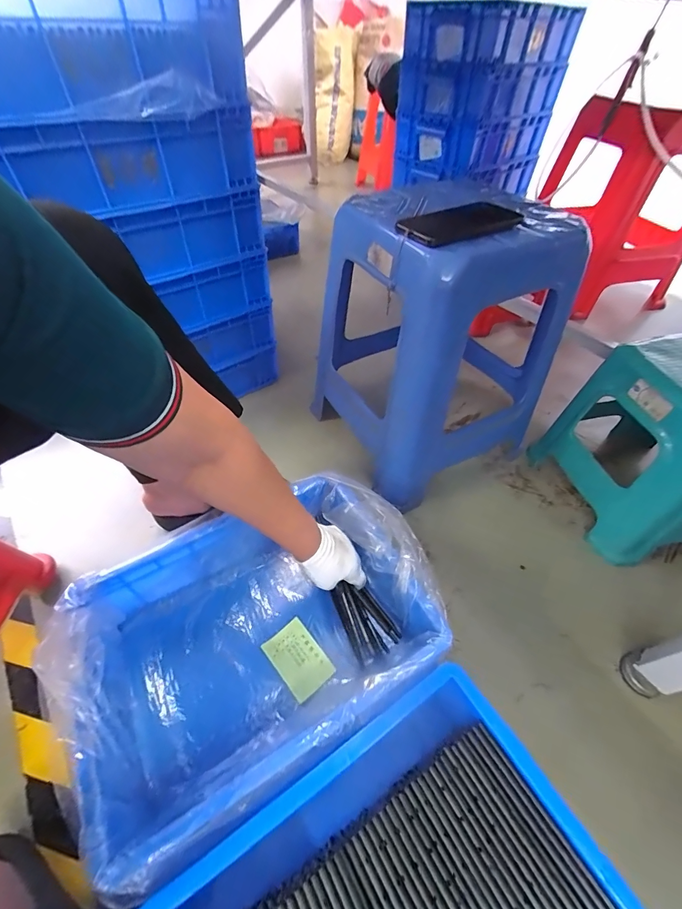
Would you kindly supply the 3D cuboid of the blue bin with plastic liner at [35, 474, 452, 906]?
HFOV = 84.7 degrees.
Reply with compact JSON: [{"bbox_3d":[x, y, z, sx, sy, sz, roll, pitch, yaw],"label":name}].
[{"bbox_3d":[-0.095,0.224,0.509,0.439,0.170,0.317,-27,55,-21],"label":"blue bin with plastic liner"}]

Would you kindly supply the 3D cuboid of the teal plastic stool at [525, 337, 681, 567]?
[{"bbox_3d":[0.531,-0.018,0.610,0.231,0.268,0.261,-11,52,-11],"label":"teal plastic stool"}]

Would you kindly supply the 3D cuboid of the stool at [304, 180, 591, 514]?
[{"bbox_3d":[0.154,-0.207,0.650,0.341,0.383,0.350,-22,54,-18],"label":"stool"}]

